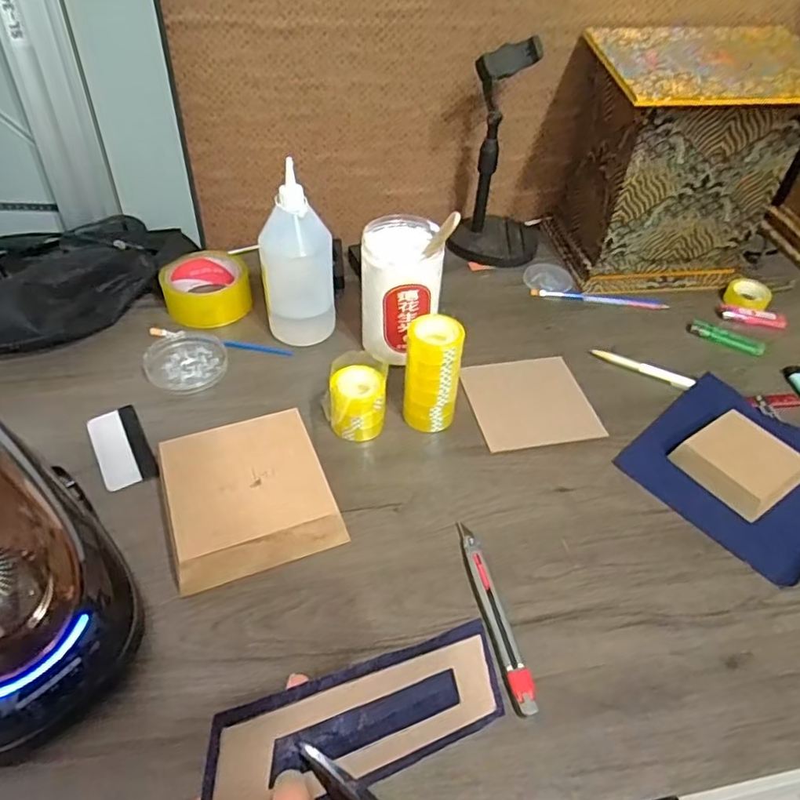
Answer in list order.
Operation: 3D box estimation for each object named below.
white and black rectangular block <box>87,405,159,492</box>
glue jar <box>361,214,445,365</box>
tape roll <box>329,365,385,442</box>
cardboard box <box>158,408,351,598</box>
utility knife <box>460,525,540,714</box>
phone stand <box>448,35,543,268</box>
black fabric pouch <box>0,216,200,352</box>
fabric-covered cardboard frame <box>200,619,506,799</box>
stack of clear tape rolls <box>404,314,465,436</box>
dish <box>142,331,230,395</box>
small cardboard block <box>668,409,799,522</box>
[{"bbox_3d":[-0.263,0.043,0.561,0.046,0.004,0.096,-21,50,-22],"label":"white and black rectangular block"},{"bbox_3d":[0.000,-0.113,0.637,0.080,0.138,0.088,1,46,-1],"label":"glue jar"},{"bbox_3d":[-0.041,0.005,0.576,0.051,0.061,0.045,-4,46,-7],"label":"tape roll"},{"bbox_3d":[-0.128,0.079,0.509,0.134,0.042,0.140,-15,48,-17],"label":"cardboard box"},{"bbox_3d":[0.072,0.160,0.455,0.016,0.008,0.148,-9,47,-11],"label":"utility knife"},{"bbox_3d":[0.138,-0.306,0.756,0.117,0.251,0.114,10,46,7],"label":"phone stand"},{"bbox_3d":[-0.390,-0.146,0.692,0.161,0.072,0.293,33,53,26],"label":"black fabric pouch"},{"bbox_3d":[-0.010,0.129,0.241,0.140,0.005,0.045,-1,84,-38],"label":"fabric-covered cardboard frame"},{"bbox_3d":[0.031,-0.023,0.569,0.053,0.111,0.045,1,46,-2],"label":"stack of clear tape rolls"},{"bbox_3d":[-0.231,-0.043,0.644,0.084,0.014,0.083,1,46,-1],"label":"dish"},{"bbox_3d":[0.325,0.060,0.565,0.091,0.027,0.091,-27,53,-26],"label":"small cardboard block"}]

